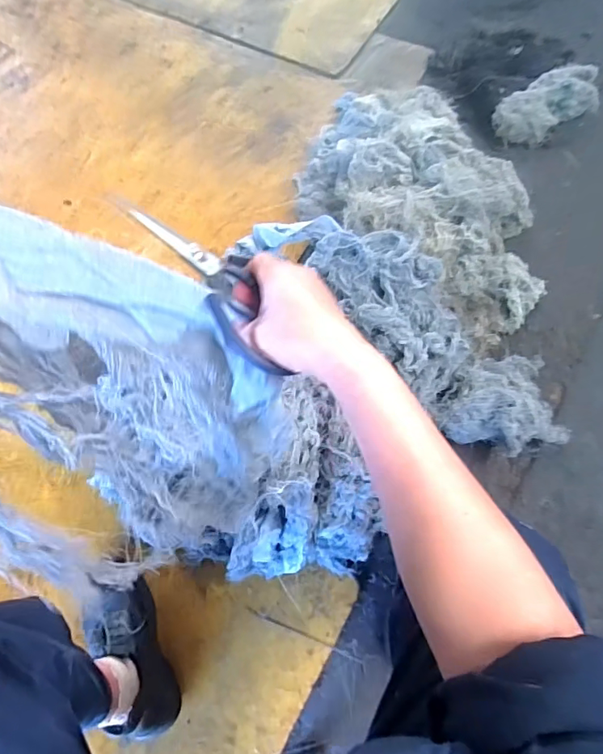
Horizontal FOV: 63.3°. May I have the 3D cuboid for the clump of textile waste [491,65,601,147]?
[{"bbox_3d":[0.561,-0.614,1.124,0.270,0.079,0.119,-32,73,-9],"label":"clump of textile waste"}]

